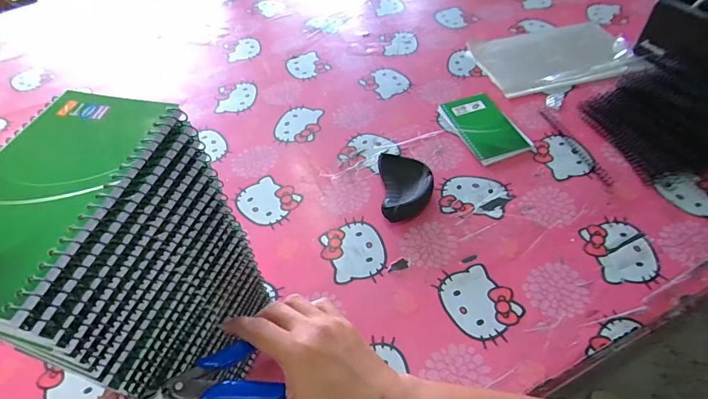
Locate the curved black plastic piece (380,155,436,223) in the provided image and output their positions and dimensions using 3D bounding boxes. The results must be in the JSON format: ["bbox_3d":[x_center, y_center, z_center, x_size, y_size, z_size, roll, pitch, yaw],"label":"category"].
[{"bbox_3d":[0.069,-0.015,0.516,0.065,0.023,0.097,-3,52,2],"label":"curved black plastic piece"}]

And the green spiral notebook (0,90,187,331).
[{"bbox_3d":[-0.155,-0.007,0.203,0.080,0.011,0.129,10,53,12],"label":"green spiral notebook"}]

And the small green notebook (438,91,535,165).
[{"bbox_3d":[0.194,-0.110,0.592,0.082,0.015,0.138,-19,53,-11],"label":"small green notebook"}]

